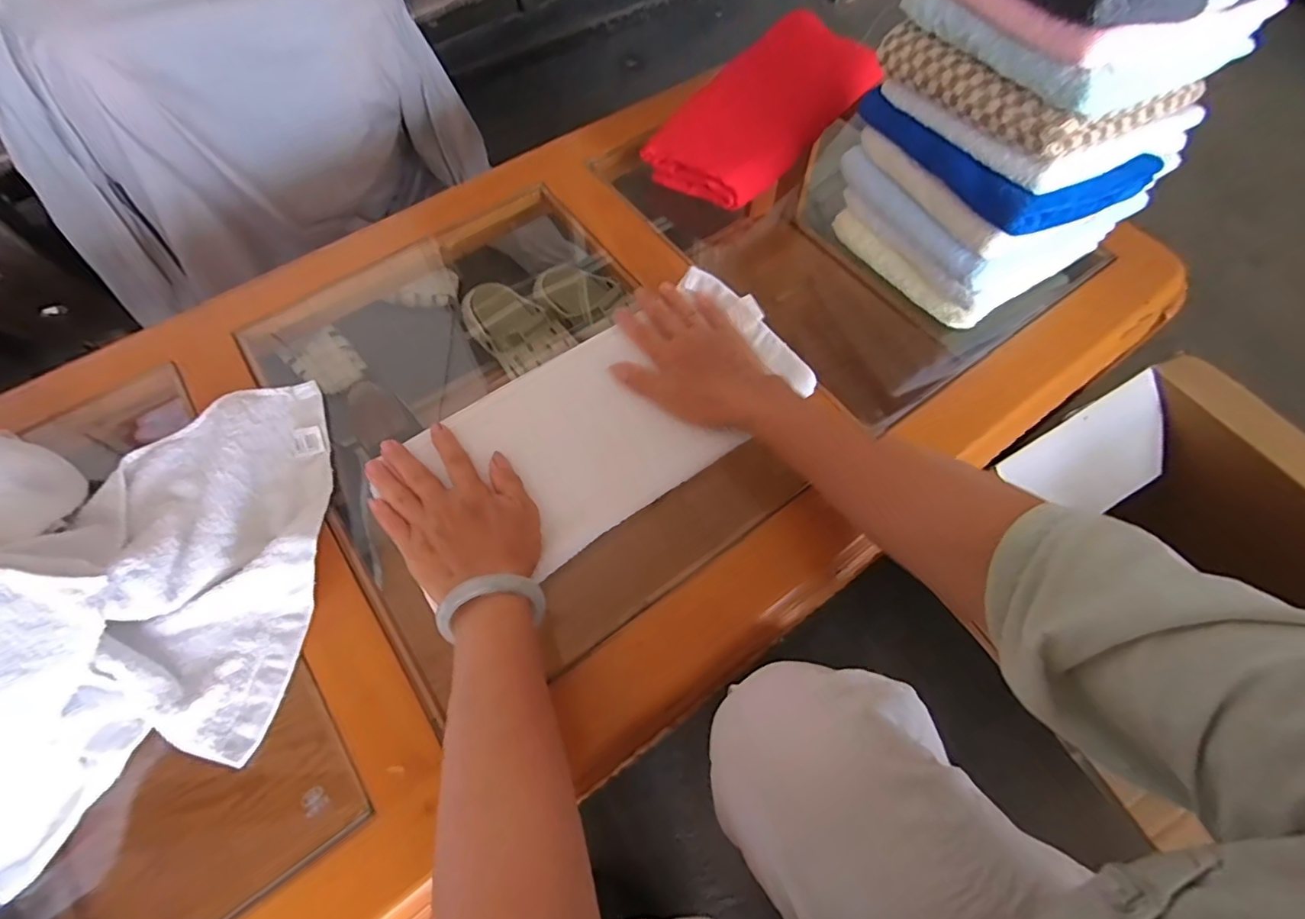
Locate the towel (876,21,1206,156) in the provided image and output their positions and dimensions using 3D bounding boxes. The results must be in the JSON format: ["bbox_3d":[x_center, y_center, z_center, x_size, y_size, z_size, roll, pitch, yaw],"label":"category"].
[{"bbox_3d":[0.293,-0.307,0.438,0.157,0.034,0.175,-30,67,-14],"label":"towel"}]

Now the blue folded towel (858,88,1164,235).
[{"bbox_3d":[0.284,-0.267,0.470,0.133,0.031,0.194,-21,65,-10],"label":"blue folded towel"}]

